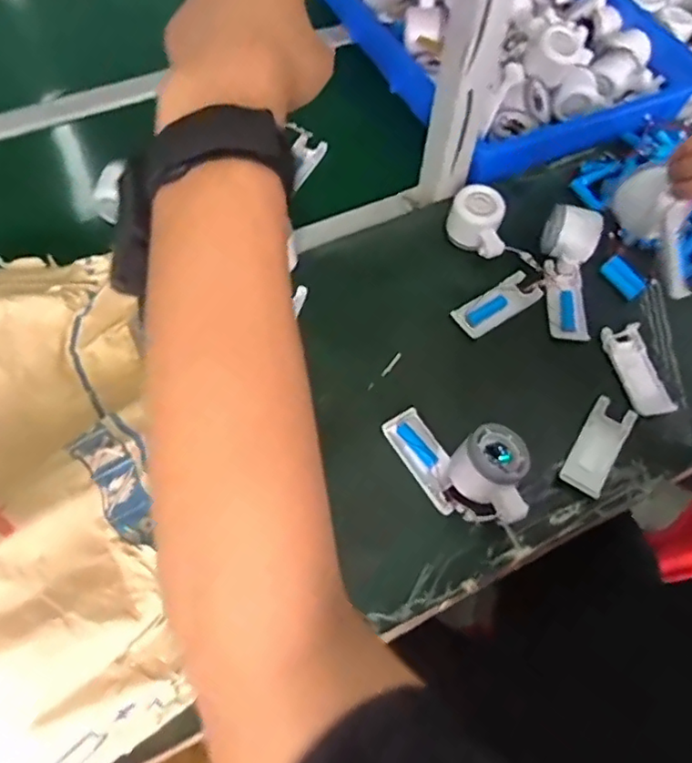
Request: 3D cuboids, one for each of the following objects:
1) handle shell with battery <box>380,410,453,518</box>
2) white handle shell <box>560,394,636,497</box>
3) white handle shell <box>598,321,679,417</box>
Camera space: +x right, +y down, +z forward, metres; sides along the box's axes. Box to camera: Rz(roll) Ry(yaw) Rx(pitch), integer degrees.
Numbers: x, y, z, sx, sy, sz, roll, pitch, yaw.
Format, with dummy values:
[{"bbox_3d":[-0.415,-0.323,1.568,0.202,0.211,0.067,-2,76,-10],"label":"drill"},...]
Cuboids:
[{"bbox_3d":[0.078,0.073,0.555,0.040,0.018,0.103,-30,66,-16],"label":"handle shell with battery"},{"bbox_3d":[0.248,0.063,0.566,0.042,0.007,0.104,32,65,15],"label":"white handle shell"},{"bbox_3d":[0.308,-0.013,0.606,0.045,0.012,0.103,-11,62,-7],"label":"white handle shell"}]

